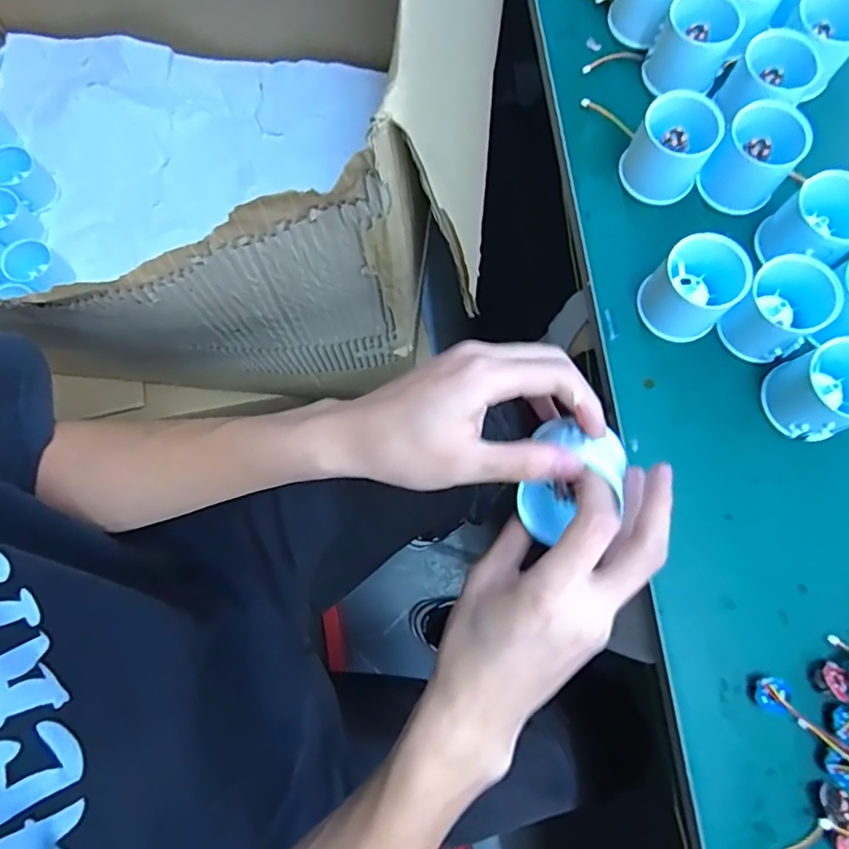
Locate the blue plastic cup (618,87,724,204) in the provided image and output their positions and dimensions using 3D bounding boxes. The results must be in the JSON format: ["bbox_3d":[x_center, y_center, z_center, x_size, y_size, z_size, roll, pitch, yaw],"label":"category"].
[{"bbox_3d":[0.174,-0.193,0.411,0.053,0.058,0.048,34,80,7],"label":"blue plastic cup"}]

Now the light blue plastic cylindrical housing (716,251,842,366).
[{"bbox_3d":[0.234,-0.076,0.382,0.058,0.056,0.052,-41,81,-9],"label":"light blue plastic cylindrical housing"}]

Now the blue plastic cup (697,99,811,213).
[{"bbox_3d":[0.233,-0.187,0.412,0.050,0.056,0.053,0,78,0],"label":"blue plastic cup"}]

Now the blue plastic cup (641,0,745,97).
[{"bbox_3d":[0.197,-0.279,0.431,0.051,0.053,0.051,0,78,0],"label":"blue plastic cup"}]

